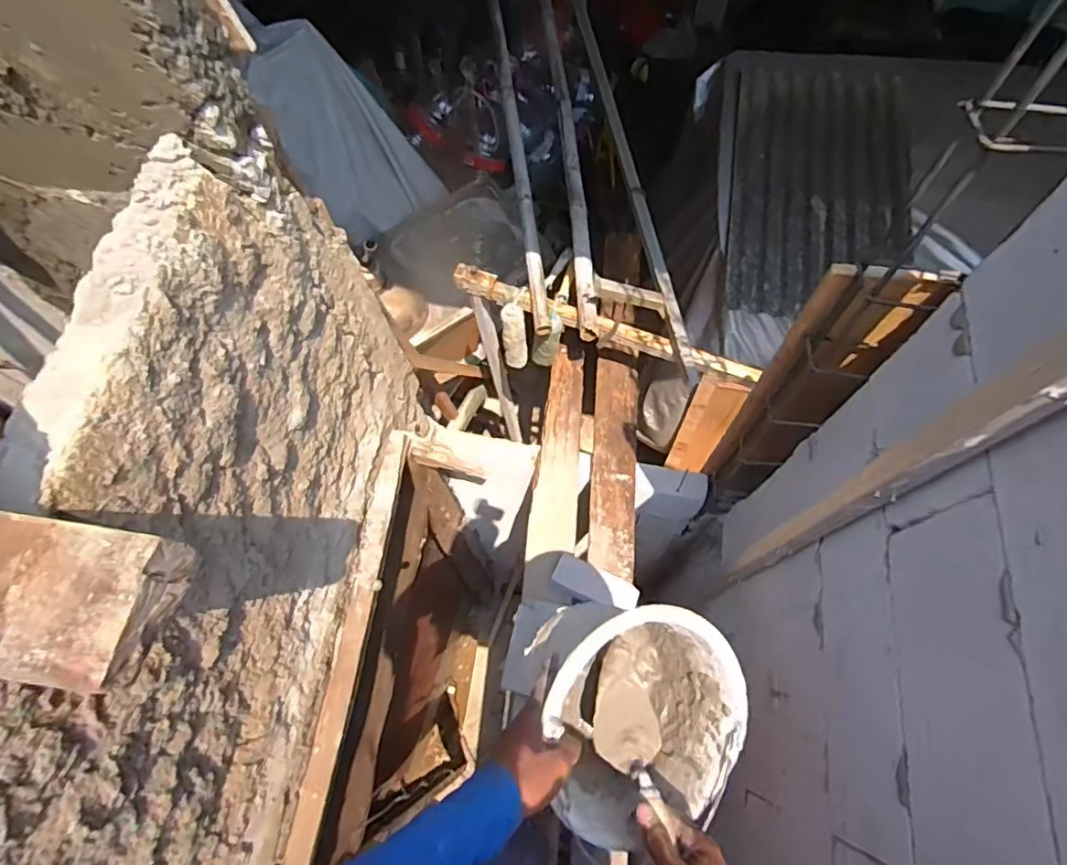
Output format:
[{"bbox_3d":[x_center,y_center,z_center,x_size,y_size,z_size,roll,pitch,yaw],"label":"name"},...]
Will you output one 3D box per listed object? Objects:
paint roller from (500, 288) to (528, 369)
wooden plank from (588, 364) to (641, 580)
[{"bbox_3d":[-0.048,-0.272,1.588,0.073,0.267,0.077,-2,66,2],"label":"paint roller"},{"bbox_3d":[0.217,0.066,1.548,0.122,0.046,0.619,4,67,5],"label":"wooden plank"}]

